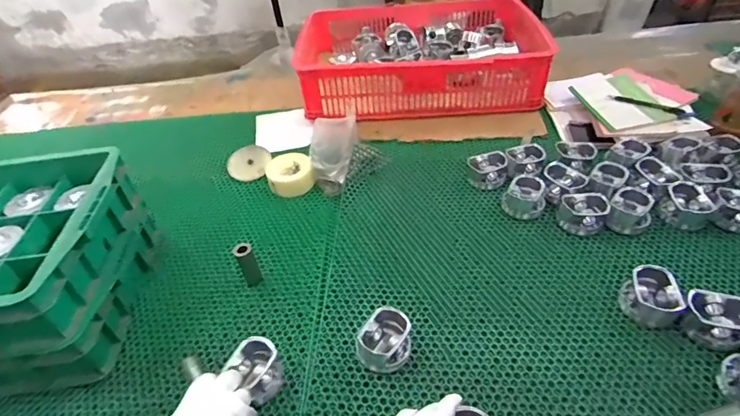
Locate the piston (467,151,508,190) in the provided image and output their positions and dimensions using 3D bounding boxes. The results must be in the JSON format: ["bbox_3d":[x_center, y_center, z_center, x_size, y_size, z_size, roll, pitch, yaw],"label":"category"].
[{"bbox_3d":[0.235,-0.078,0.859,0.076,0.047,0.076,6,43,14],"label":"piston"}]

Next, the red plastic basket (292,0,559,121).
[{"bbox_3d":[0.125,-0.416,1.167,0.595,0.149,0.445,-4,42,3],"label":"red plastic basket"}]

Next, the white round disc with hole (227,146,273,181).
[{"bbox_3d":[-0.271,-0.102,0.958,0.089,0.006,0.094,2,60,-4],"label":"white round disc with hole"}]

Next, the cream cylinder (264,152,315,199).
[{"bbox_3d":[-0.169,-0.068,0.905,0.092,0.050,0.097,-16,42,-10],"label":"cream cylinder"}]

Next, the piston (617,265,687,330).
[{"bbox_3d":[0.400,0.126,0.615,0.063,0.048,0.075,3,43,11],"label":"piston"}]

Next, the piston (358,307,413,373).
[{"bbox_3d":[0.023,0.184,0.595,0.063,0.047,0.075,14,46,21],"label":"piston"}]

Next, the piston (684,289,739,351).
[{"bbox_3d":[0.468,0.149,0.574,0.080,0.046,0.067,28,52,33],"label":"piston"}]

